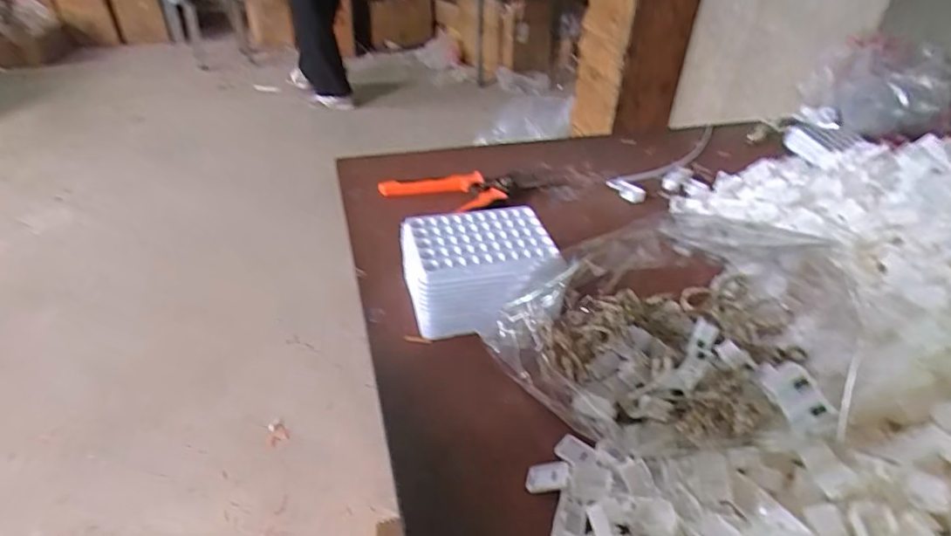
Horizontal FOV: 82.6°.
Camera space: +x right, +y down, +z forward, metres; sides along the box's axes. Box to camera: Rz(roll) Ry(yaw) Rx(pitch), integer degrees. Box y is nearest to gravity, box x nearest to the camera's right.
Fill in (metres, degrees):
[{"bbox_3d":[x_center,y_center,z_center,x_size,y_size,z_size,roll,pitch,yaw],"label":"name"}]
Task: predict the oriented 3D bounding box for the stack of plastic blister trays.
[{"bbox_3d":[0.003,0.003,0.492,0.132,0.062,0.105,-5,38,-9],"label":"stack of plastic blister trays"}]

